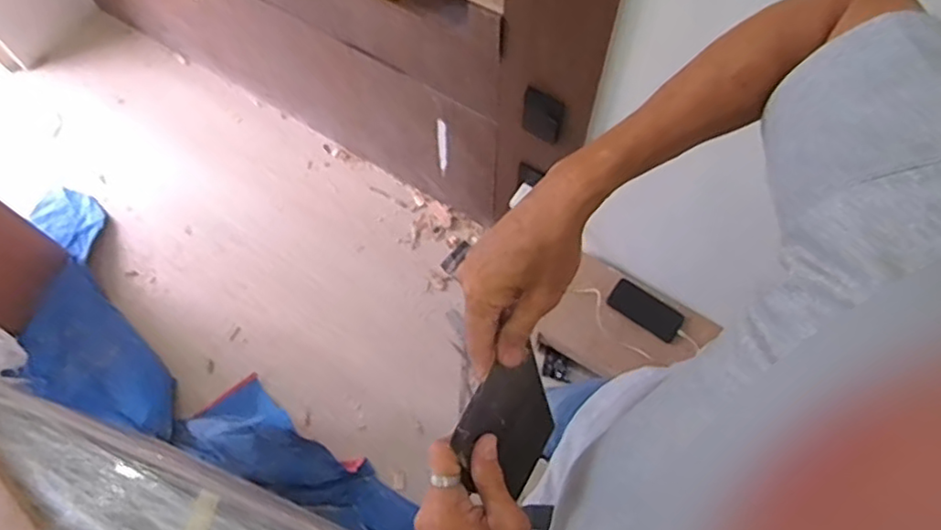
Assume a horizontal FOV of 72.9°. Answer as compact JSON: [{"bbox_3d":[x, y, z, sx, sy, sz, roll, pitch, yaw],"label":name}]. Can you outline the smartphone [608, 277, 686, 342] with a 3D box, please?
[{"bbox_3d":[0.407,0.104,1.482,0.179,0.014,0.085,32,69,1],"label":"smartphone"}]

